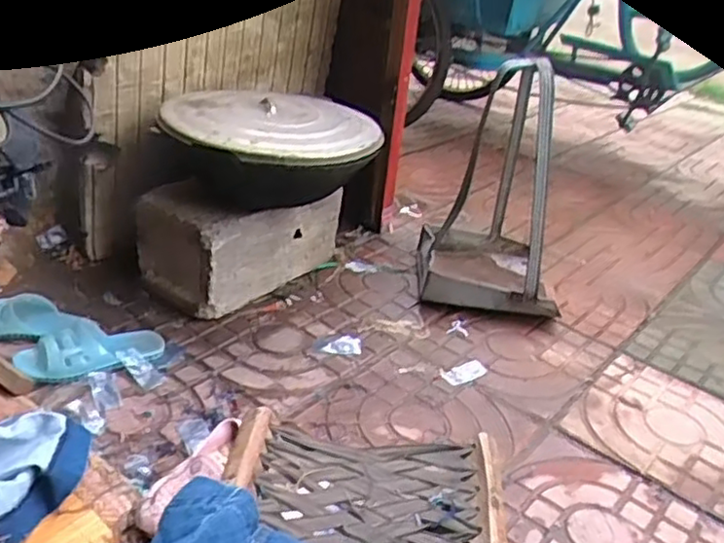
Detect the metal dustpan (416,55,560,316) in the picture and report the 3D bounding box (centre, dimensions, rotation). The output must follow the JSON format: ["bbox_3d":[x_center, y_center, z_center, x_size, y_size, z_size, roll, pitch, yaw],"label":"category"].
[{"bbox_3d":[0.284,-0.177,1.412,0.272,0.495,0.309,10,30,5],"label":"metal dustpan"}]

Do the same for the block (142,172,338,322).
[{"bbox_3d":[-0.231,-0.081,1.390,0.191,0.207,0.370,27,35,30],"label":"block"}]

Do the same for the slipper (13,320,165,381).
[{"bbox_3d":[-0.431,0.123,1.127,0.223,0.053,0.089,-12,35,-31],"label":"slipper"}]

